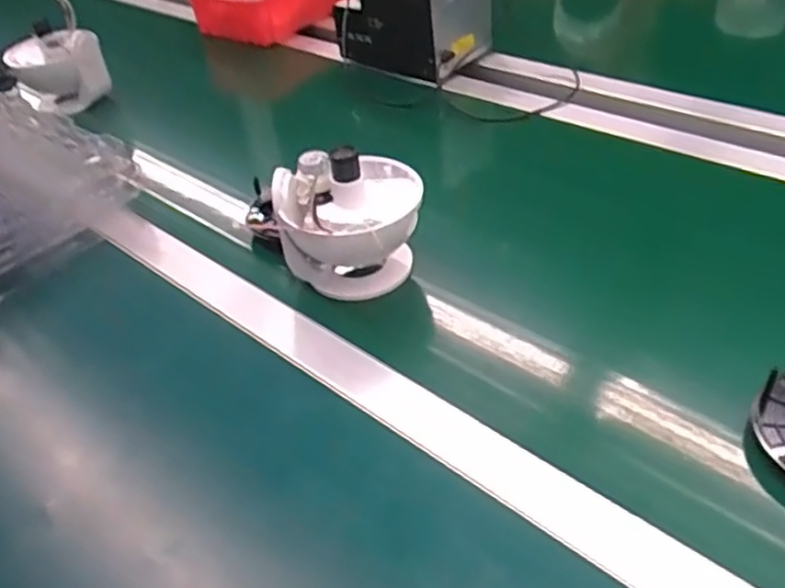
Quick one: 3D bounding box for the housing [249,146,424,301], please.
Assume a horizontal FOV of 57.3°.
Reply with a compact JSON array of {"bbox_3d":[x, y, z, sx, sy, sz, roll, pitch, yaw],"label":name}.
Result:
[{"bbox_3d":[-0.035,-0.052,0.600,0.113,0.118,0.119,-4,40,6],"label":"housing"}]

